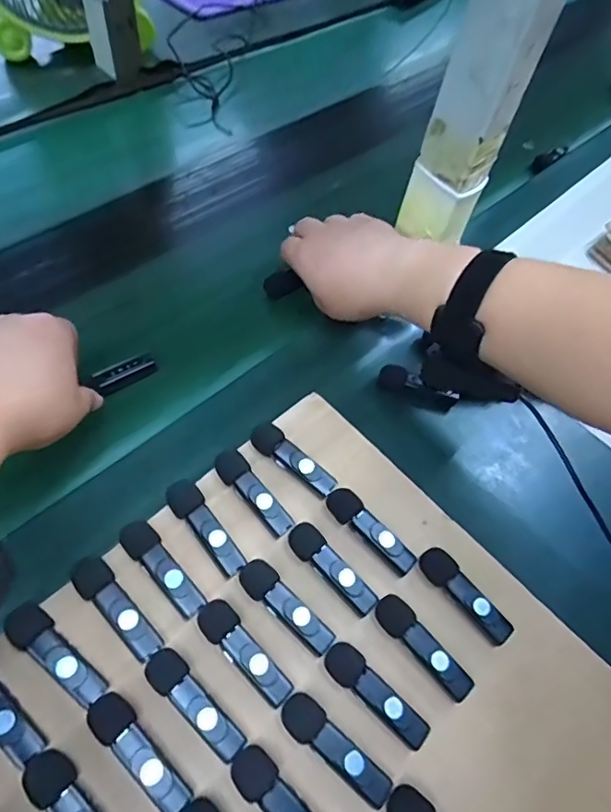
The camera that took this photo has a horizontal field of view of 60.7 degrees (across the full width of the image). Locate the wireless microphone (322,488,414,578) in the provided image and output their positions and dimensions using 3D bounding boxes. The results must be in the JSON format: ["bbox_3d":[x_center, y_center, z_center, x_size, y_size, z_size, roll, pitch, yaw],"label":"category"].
[{"bbox_3d":[0.040,0.080,0.330,0.019,0.019,0.065,-37,67,-24],"label":"wireless microphone"}]

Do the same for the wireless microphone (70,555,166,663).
[{"bbox_3d":[-0.104,0.111,0.288,0.066,0.015,0.018,41,63,20],"label":"wireless microphone"}]

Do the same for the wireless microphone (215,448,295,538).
[{"bbox_3d":[-0.034,0.055,0.331,0.019,0.014,0.063,-34,66,-23],"label":"wireless microphone"}]

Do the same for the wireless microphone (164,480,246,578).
[{"bbox_3d":[-0.061,0.074,0.316,0.020,0.013,0.066,-30,64,-21],"label":"wireless microphone"}]

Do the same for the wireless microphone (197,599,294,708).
[{"bbox_3d":[-0.034,0.135,0.285,0.020,0.013,0.064,-36,67,-24],"label":"wireless microphone"}]

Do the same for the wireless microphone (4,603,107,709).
[{"bbox_3d":[-0.130,0.129,0.275,0.063,0.018,0.019,32,61,15],"label":"wireless microphone"}]

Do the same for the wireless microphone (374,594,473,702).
[{"bbox_3d":[0.067,0.137,0.298,0.018,0.018,0.065,-37,67,-24],"label":"wireless microphone"}]

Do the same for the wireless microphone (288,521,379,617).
[{"bbox_3d":[0.016,0.097,0.312,0.019,0.012,0.063,-38,68,-24],"label":"wireless microphone"}]

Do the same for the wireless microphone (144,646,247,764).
[{"bbox_3d":[-0.058,0.154,0.270,0.018,0.013,0.063,-38,68,-25],"label":"wireless microphone"}]

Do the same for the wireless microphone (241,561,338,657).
[{"bbox_3d":[-0.011,0.115,0.299,0.063,0.013,0.020,41,63,20],"label":"wireless microphone"}]

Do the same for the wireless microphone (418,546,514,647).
[{"bbox_3d":[0.096,0.114,0.316,0.018,0.015,0.064,-37,67,-24],"label":"wireless microphone"}]

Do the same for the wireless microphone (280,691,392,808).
[{"bbox_3d":[0.014,0.177,0.270,0.064,0.015,0.020,40,63,19],"label":"wireless microphone"}]

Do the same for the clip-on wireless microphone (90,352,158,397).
[{"bbox_3d":[-0.138,-0.024,0.399,0.049,0.010,0.020,-30,64,-30],"label":"clip-on wireless microphone"}]

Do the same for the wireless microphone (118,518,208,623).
[{"bbox_3d":[-0.083,0.094,0.301,0.019,0.014,0.063,-35,66,-23],"label":"wireless microphone"}]

